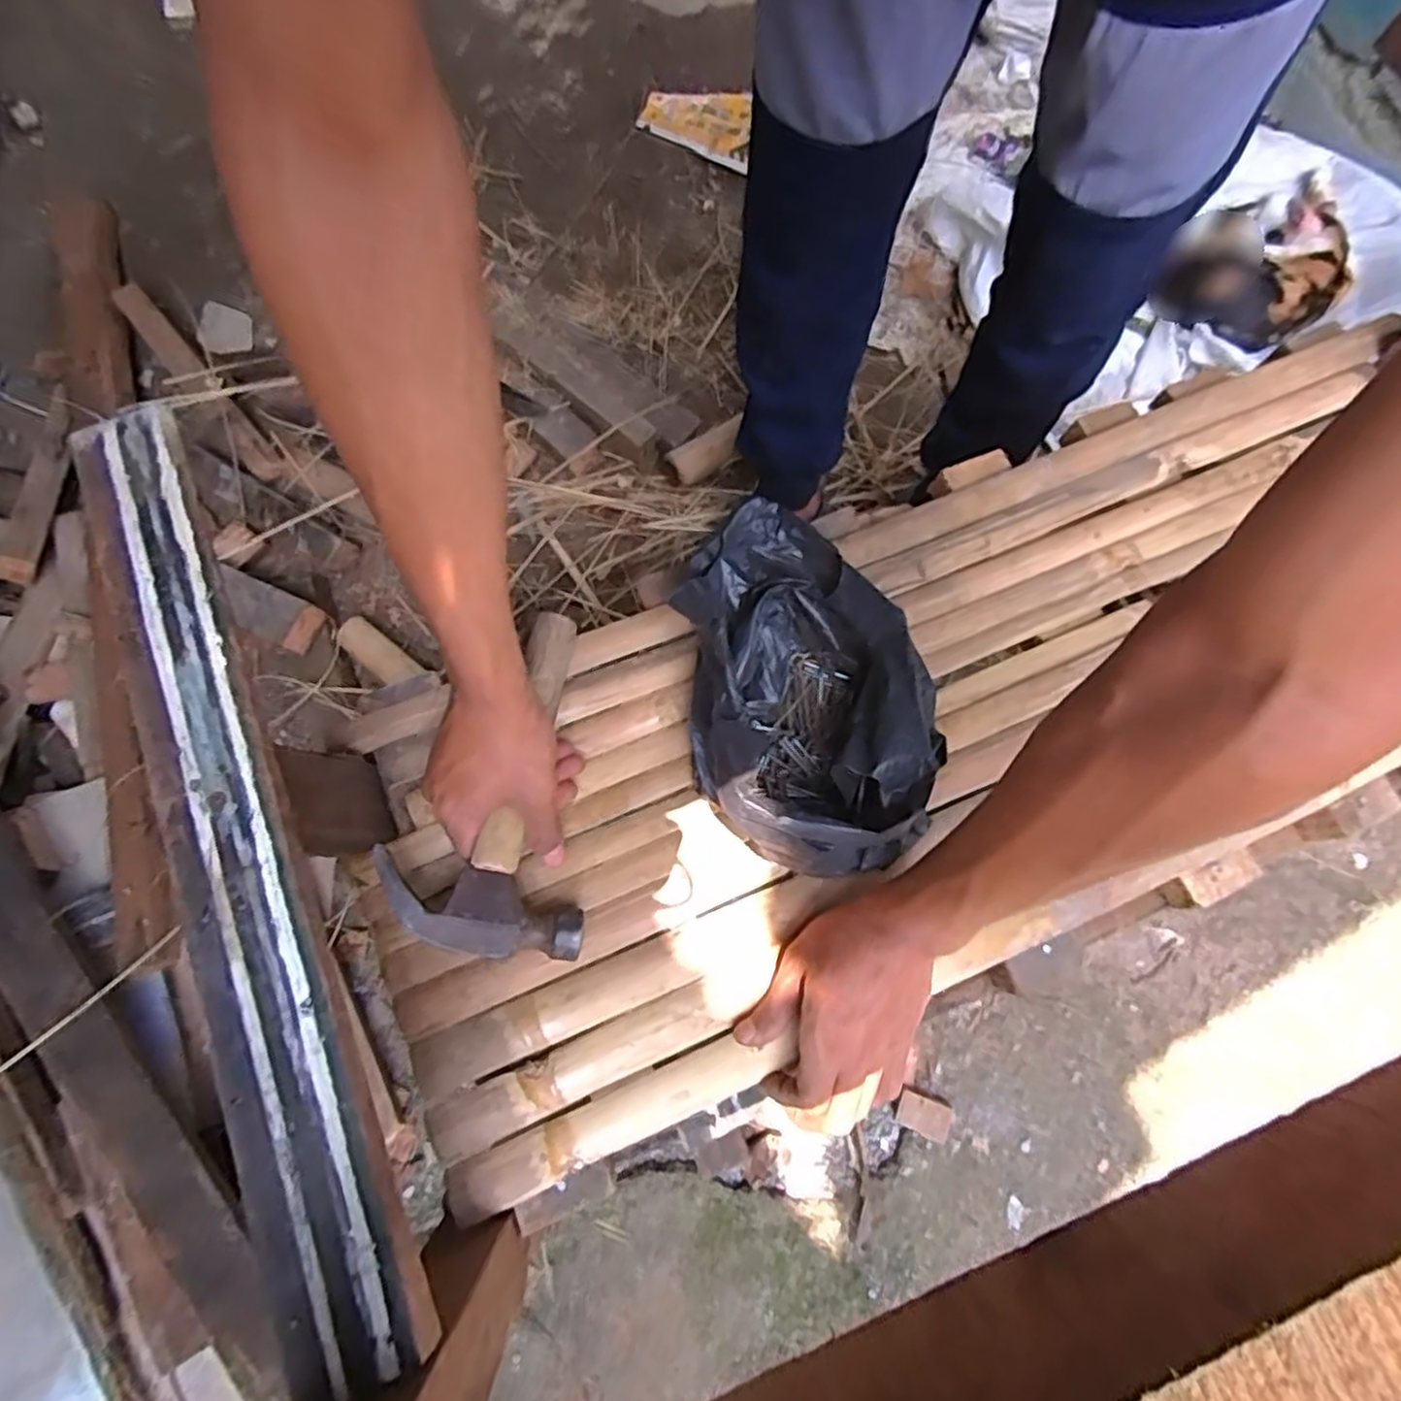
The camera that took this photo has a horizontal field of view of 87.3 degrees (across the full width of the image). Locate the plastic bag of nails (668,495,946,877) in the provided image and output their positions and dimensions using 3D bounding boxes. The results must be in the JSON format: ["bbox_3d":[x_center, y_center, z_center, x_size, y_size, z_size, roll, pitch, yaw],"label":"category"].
[{"bbox_3d":[0.058,-0.015,0.455,0.132,0.086,0.233,-13,75,-5],"label":"plastic bag of nails"}]

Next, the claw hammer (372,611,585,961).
[{"bbox_3d":[-0.110,0.043,0.447,0.115,0.042,0.212,12,71,2],"label":"claw hammer"}]

